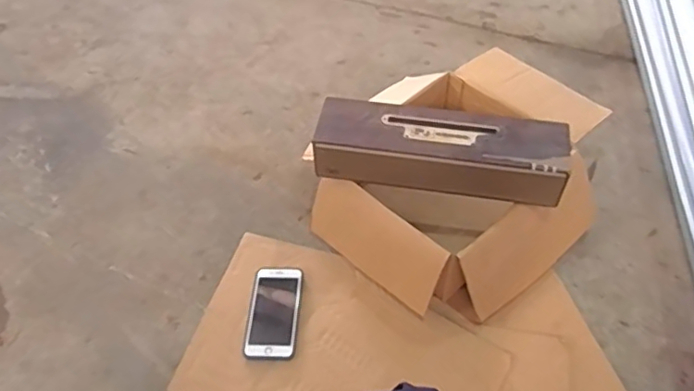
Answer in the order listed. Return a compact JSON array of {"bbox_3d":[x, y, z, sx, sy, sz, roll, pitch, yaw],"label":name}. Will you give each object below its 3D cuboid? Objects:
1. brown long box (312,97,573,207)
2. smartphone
[{"bbox_3d":[0.138,-0.068,0.868,0.369,0.075,0.110,8,52,7],"label":"brown long box"},{"bbox_3d":[-0.113,0.181,0.893,0.076,0.007,0.153,2,51,3],"label":"smartphone"}]

